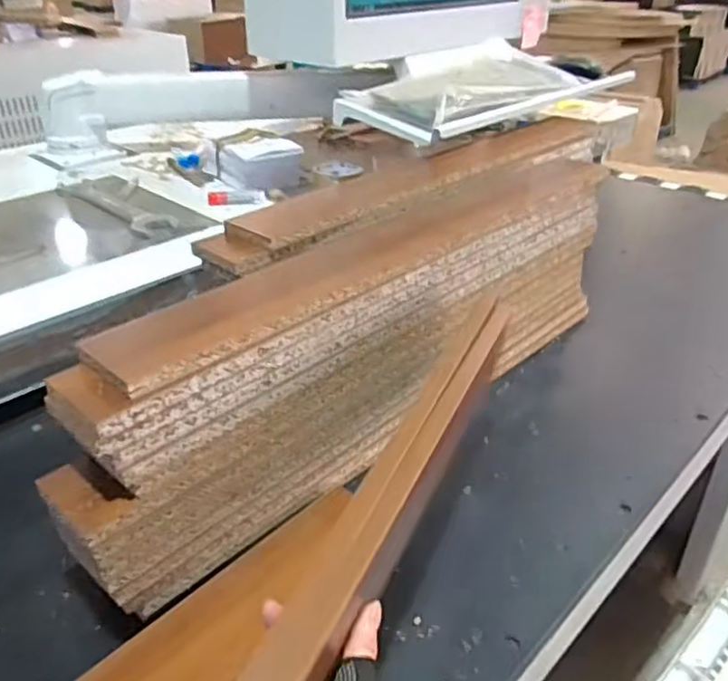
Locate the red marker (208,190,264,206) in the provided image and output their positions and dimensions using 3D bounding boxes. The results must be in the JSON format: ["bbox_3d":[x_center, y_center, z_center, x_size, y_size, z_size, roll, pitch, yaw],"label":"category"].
[{"bbox_3d":[-0.207,-0.231,1.068,0.088,0.020,0.016,-8,32,-13],"label":"red marker"}]

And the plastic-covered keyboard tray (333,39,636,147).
[{"bbox_3d":[0.240,-0.466,1.183,0.221,0.075,0.597,27,41,37],"label":"plastic-covered keyboard tray"}]

